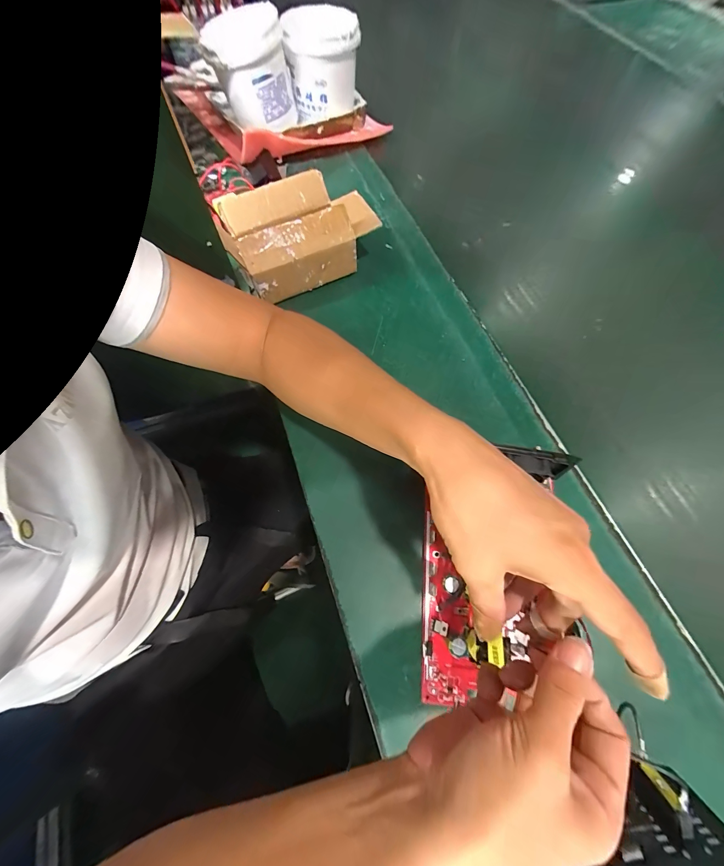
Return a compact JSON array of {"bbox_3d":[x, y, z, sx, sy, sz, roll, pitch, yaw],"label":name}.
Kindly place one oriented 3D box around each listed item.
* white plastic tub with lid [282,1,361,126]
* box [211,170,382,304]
[{"bbox_3d":[-0.063,-0.614,0.530,0.122,0.108,0.100,3,65,1],"label":"white plastic tub with lid"},{"bbox_3d":[-0.091,-0.271,0.435,0.185,0.081,0.136,-30,70,-13],"label":"box"}]

